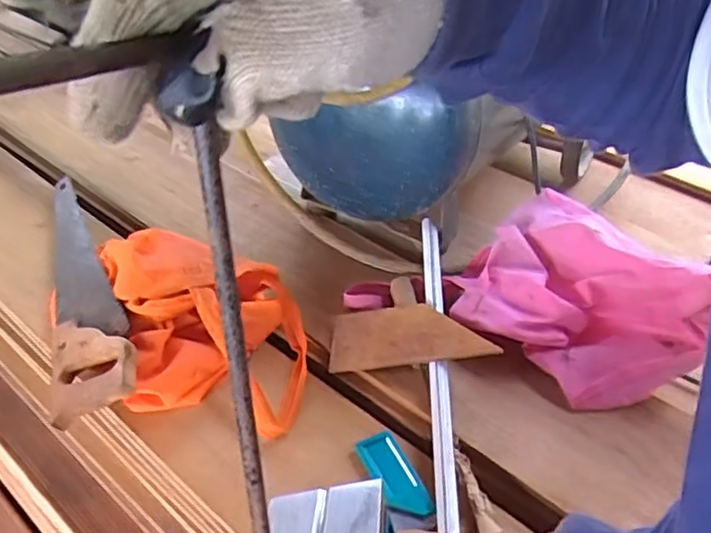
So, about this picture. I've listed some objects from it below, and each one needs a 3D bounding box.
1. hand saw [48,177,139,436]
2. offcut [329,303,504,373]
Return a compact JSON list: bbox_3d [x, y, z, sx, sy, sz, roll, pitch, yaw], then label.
[{"bbox_3d":[-0.366,0.002,0.864,0.098,0.019,0.525,-31,41,-1],"label":"hand saw"},{"bbox_3d":[0.062,0.077,0.738,0.191,0.011,0.074,-9,59,19],"label":"offcut"}]

